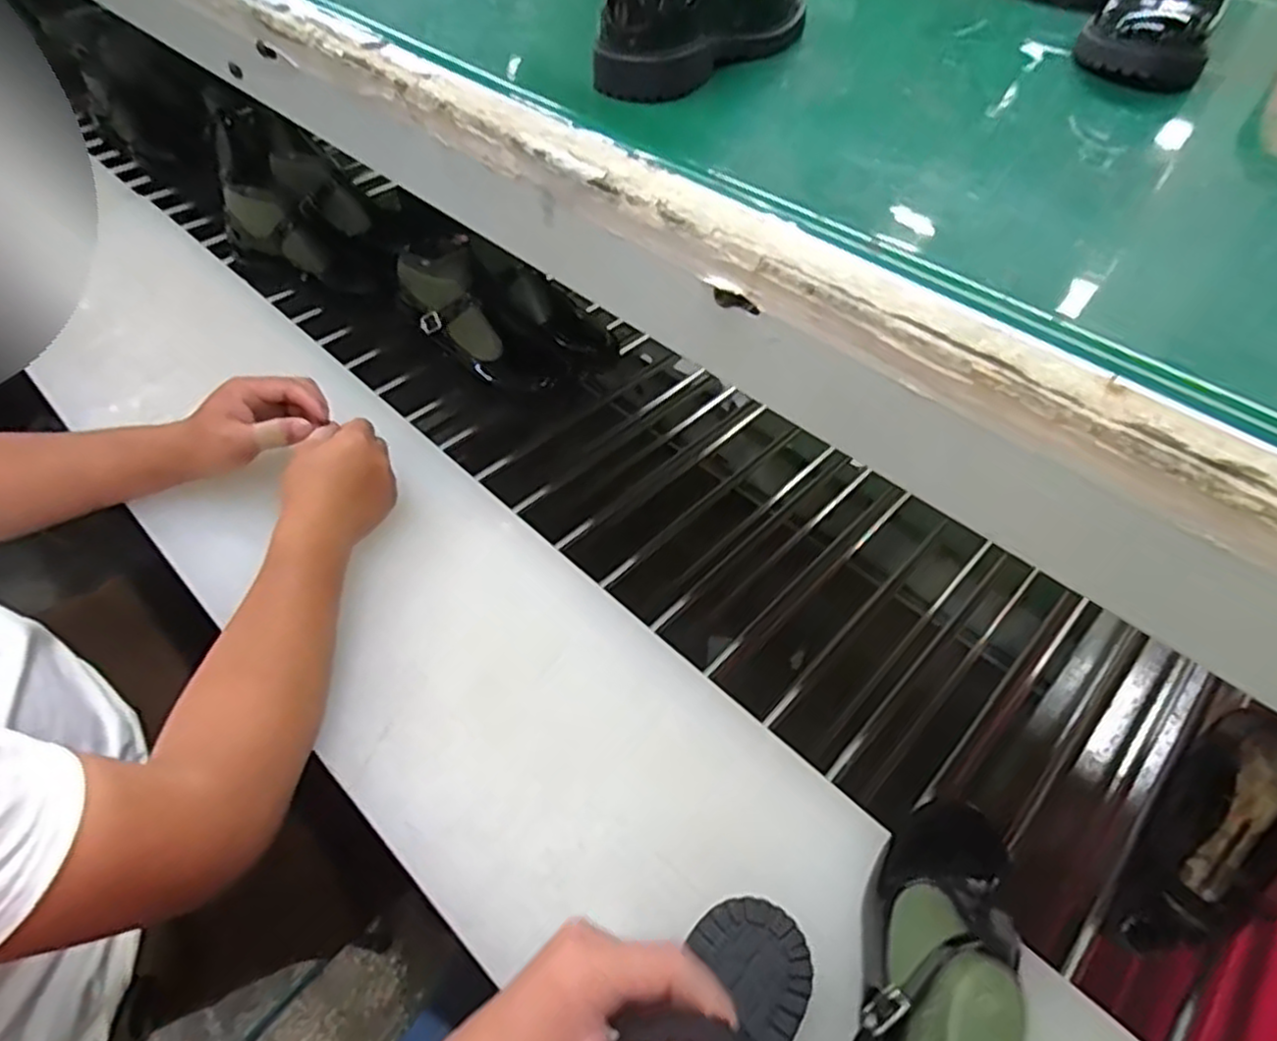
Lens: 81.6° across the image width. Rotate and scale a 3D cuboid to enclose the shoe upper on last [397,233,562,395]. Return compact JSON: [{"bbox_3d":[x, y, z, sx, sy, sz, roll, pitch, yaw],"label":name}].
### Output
[{"bbox_3d":[-0.183,-0.220,0.836,0.214,0.080,0.068,45,57,-3],"label":"shoe upper on last"}]

